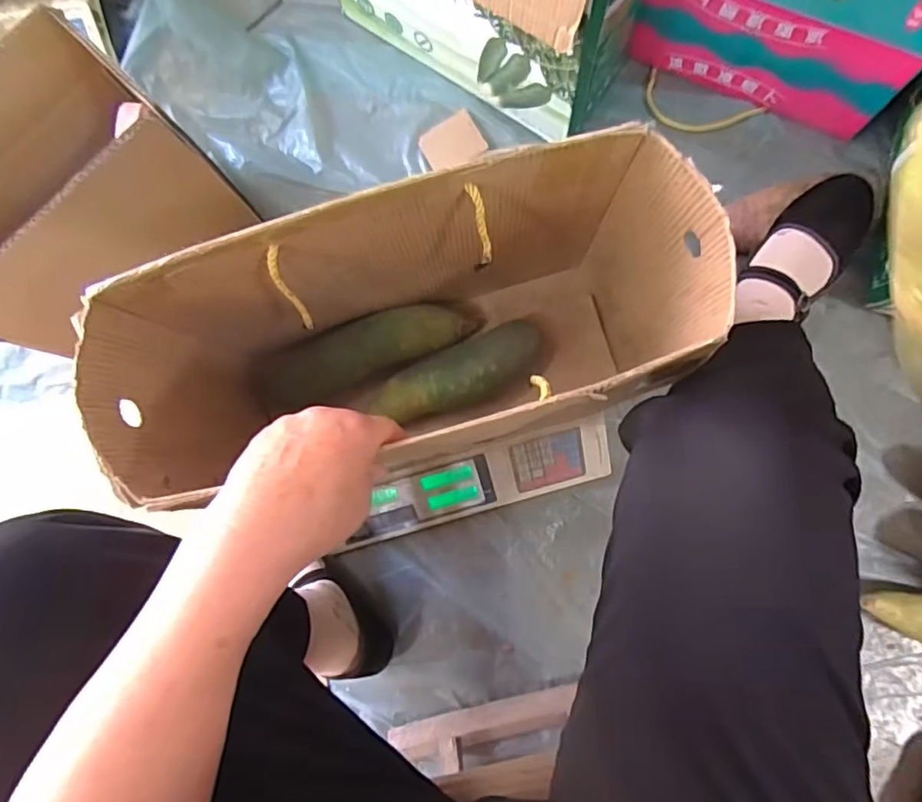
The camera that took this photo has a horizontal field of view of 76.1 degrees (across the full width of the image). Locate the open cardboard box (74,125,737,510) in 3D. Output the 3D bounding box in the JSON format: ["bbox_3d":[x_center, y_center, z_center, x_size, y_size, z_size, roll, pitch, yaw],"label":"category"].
[{"bbox_3d":[-0.027,-0.039,0.468,0.388,0.260,0.165,-18,81,2],"label":"open cardboard box"}]

